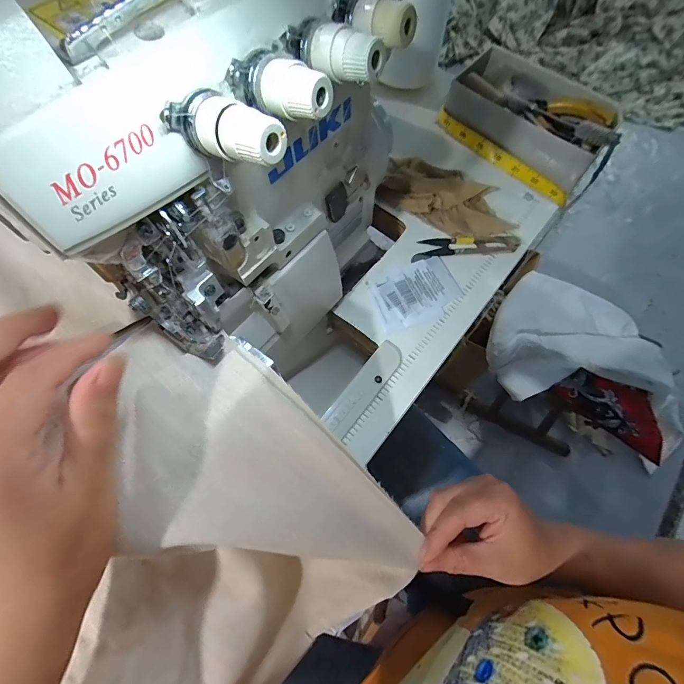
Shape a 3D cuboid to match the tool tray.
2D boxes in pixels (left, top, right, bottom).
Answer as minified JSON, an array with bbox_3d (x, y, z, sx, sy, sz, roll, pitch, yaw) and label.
[{"bbox_3d":[0.218,-0.259,0.421,0.181,0.052,0.114,40,72,14],"label":"tool tray"}]

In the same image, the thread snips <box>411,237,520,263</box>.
[{"bbox_3d":[0.126,-0.099,0.379,0.113,0.011,0.024,-8,67,-3],"label":"thread snips"}]

